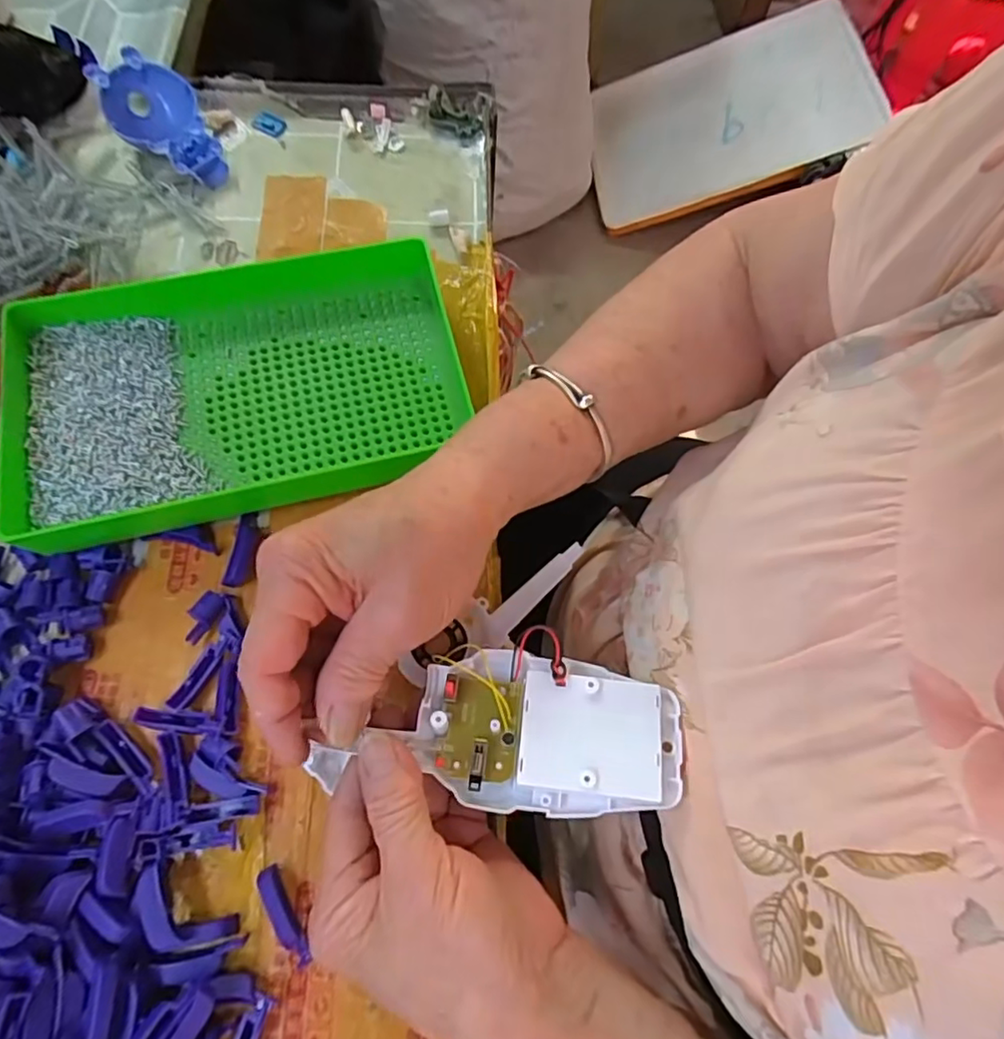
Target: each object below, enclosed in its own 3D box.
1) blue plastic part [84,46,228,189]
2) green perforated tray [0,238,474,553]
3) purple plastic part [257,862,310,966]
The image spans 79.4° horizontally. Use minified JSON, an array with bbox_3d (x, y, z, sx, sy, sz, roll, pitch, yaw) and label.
[{"bbox_3d":[-0.233,-0.274,0.422,0.099,0.031,0.056,45,72,-2],"label":"blue plastic part"},{"bbox_3d":[-0.148,-0.077,0.345,0.246,0.031,0.146,-14,70,-8],"label":"green perforated tray"},{"bbox_3d":[-0.097,0.176,0.270,0.009,0.010,0.042,-29,72,-13],"label":"purple plastic part"}]

